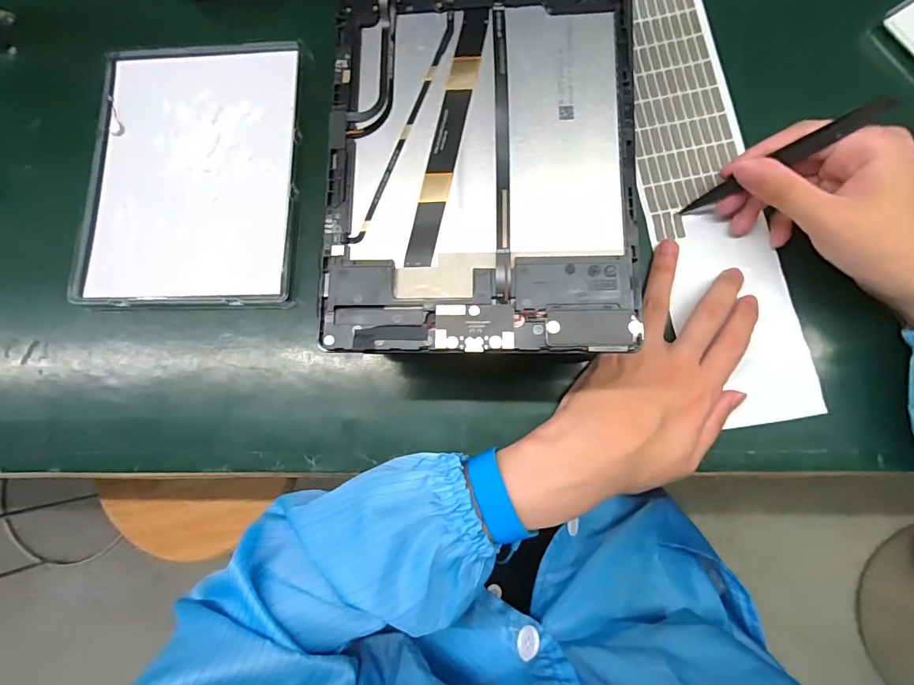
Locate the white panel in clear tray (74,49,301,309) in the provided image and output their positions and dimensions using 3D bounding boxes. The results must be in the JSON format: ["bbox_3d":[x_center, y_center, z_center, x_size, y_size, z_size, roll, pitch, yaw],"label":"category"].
[{"bbox_3d":[-0.203,-0.134,0.348,0.162,0.010,0.212,1,82,5],"label":"white panel in clear tray"}]

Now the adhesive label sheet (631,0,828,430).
[{"bbox_3d":[0.172,-0.107,0.322,0.076,0.011,0.323,-11,80,5],"label":"adhesive label sheet"}]

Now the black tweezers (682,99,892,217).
[{"bbox_3d":[0.194,-0.110,0.278,0.113,0.005,0.009,-27,77,43],"label":"black tweezers"}]

